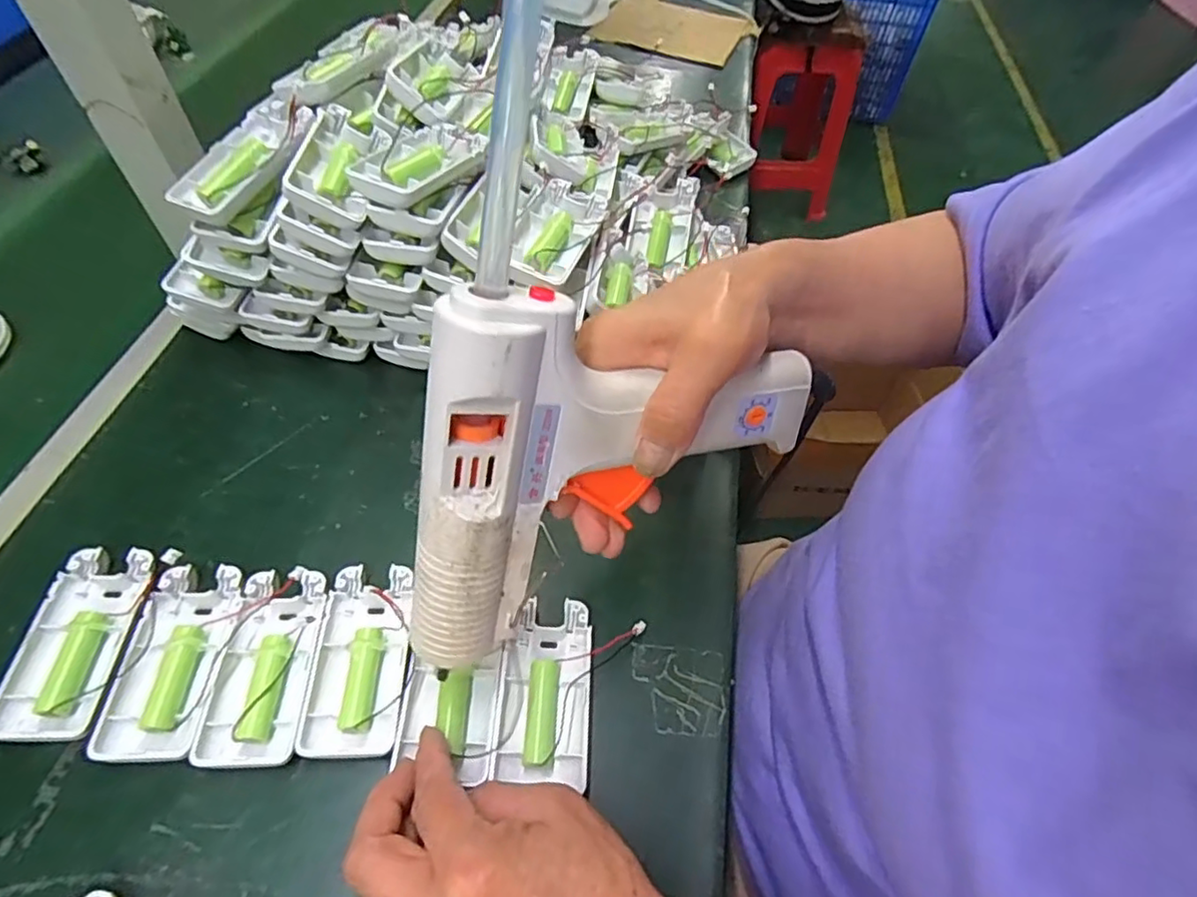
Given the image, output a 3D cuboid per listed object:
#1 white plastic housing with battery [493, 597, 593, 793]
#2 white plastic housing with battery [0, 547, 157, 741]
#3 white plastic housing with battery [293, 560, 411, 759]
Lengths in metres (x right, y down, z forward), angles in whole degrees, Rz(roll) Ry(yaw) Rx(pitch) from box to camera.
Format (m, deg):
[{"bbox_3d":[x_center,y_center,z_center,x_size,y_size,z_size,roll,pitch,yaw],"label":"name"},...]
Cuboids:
[{"bbox_3d":[-0.026,0.119,0.314,0.044,0.018,0.083,3,53,-2],"label":"white plastic housing with battery"},{"bbox_3d":[-0.257,0.095,0.311,0.050,0.014,0.092,-2,53,-5],"label":"white plastic housing with battery"},{"bbox_3d":[-0.120,0.106,0.317,0.044,0.016,0.092,0,53,-4],"label":"white plastic housing with battery"}]

